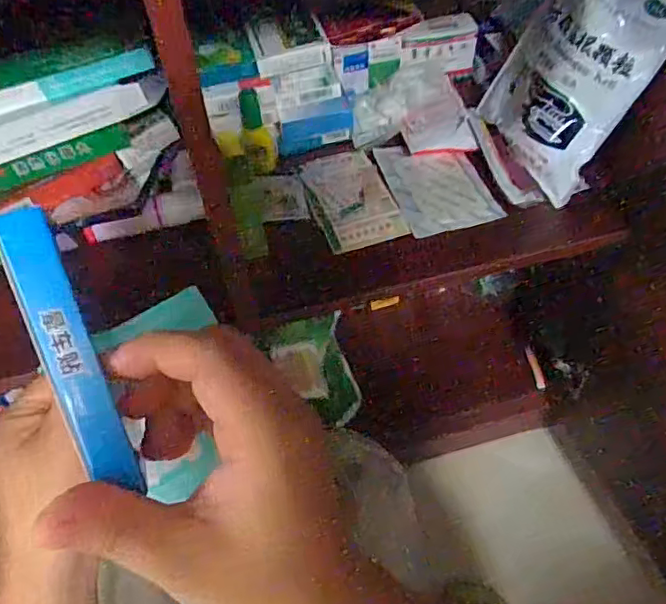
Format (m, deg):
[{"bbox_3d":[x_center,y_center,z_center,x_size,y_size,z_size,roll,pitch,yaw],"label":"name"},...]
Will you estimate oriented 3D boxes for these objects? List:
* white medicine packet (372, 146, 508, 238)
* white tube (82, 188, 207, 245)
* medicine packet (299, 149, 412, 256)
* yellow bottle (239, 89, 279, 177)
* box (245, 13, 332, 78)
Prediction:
[{"bbox_3d":[0.113,-0.127,0.632,0.099,0.012,0.135,-15,53,-9],"label":"white medicine packet"},{"bbox_3d":[-0.189,-0.086,0.586,0.117,0.023,0.021,-17,54,-11],"label":"white tube"},{"bbox_3d":[0.017,-0.113,0.622,0.085,0.009,0.139,-17,54,-11],"label":"medicine packet"},{"bbox_3d":[-0.081,-0.181,0.618,0.034,0.090,0.026,-11,53,-6],"label":"yellow bottle"},{"bbox_3d":[-0.047,-0.268,0.606,0.076,0.022,0.066,-16,54,-10],"label":"box"}]

